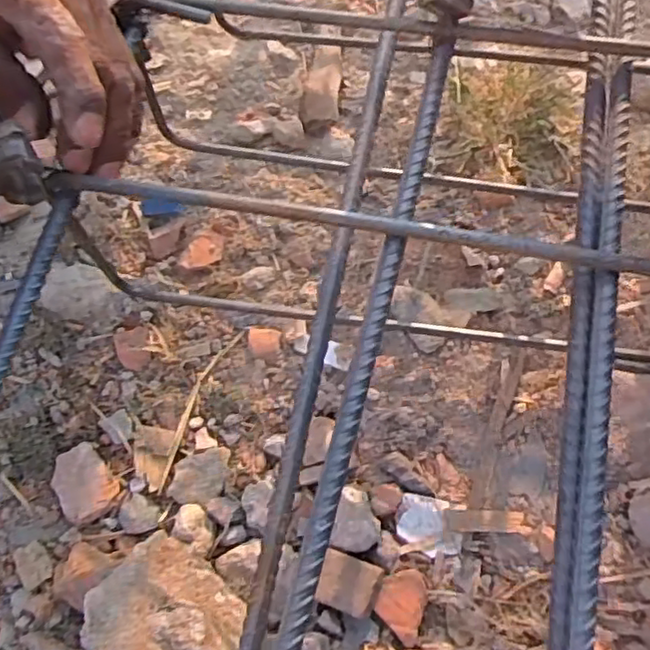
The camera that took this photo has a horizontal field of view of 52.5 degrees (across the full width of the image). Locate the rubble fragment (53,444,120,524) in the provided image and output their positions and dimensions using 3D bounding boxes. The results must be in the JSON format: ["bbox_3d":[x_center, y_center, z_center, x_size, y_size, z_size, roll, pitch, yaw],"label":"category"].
[{"bbox_3d":[-0.145,0.095,0.397,0.032,0.014,0.043,-36,72,-16],"label":"rubble fragment"}]

